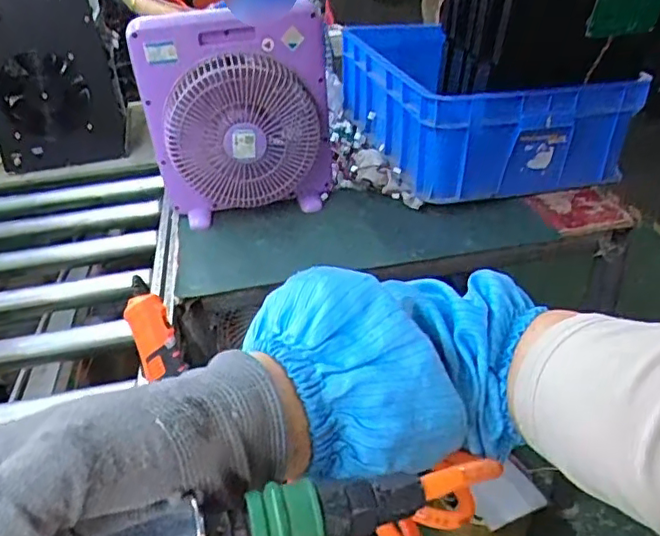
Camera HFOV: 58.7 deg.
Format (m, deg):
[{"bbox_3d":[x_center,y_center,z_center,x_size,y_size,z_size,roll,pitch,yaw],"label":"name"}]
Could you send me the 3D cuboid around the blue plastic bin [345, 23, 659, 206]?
[{"bbox_3d":[0.283,-0.352,1.219,0.425,0.232,0.514,-11,32,-9],"label":"blue plastic bin"}]

